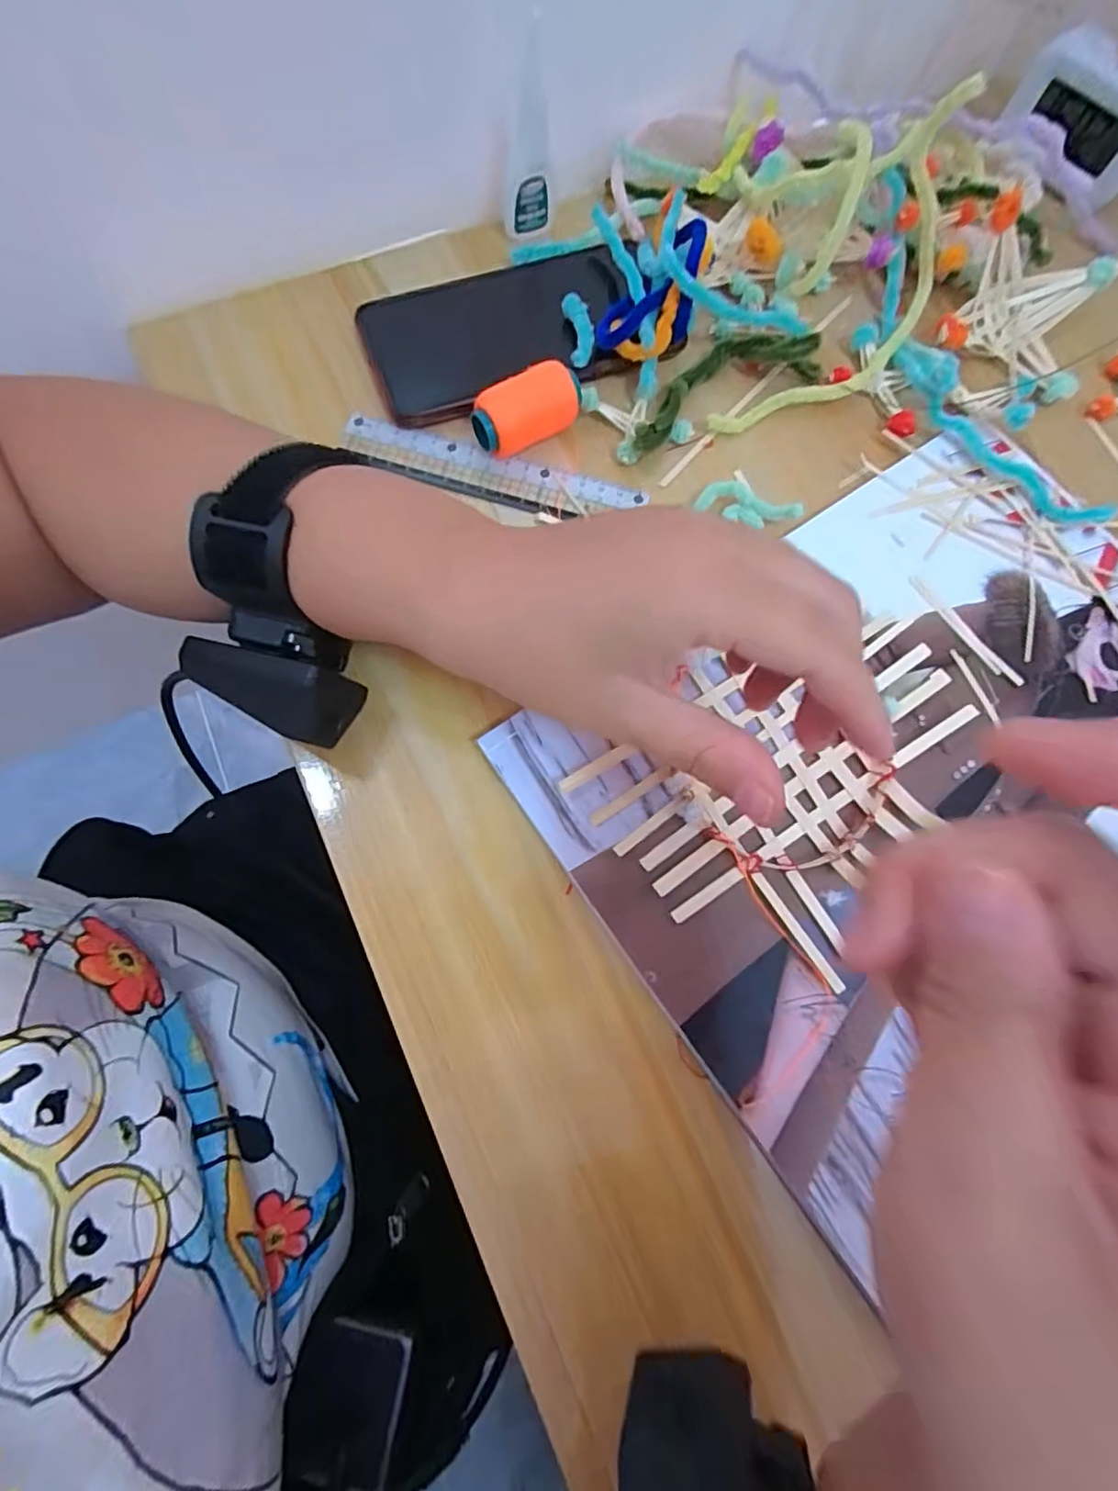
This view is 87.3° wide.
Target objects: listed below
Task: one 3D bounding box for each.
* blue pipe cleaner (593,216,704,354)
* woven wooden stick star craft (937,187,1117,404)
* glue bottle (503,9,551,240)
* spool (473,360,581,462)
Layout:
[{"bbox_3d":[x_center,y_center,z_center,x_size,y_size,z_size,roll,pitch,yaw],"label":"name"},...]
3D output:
[{"bbox_3d":[0.055,-0.233,0.300,0.035,0.012,0.084,38,77,8],"label":"blue pipe cleaner"},{"bbox_3d":[0.254,-0.245,0.315,0.086,0.038,0.082,23,75,4],"label":"woven wooden stick star craft"},{"bbox_3d":[-0.017,-0.314,0.302,0.025,0.074,0.027,2,75,-2],"label":"glue bottle"},{"bbox_3d":[-0.016,-0.167,0.292,0.058,0.026,0.024,-24,77,-9],"label":"spool"}]

